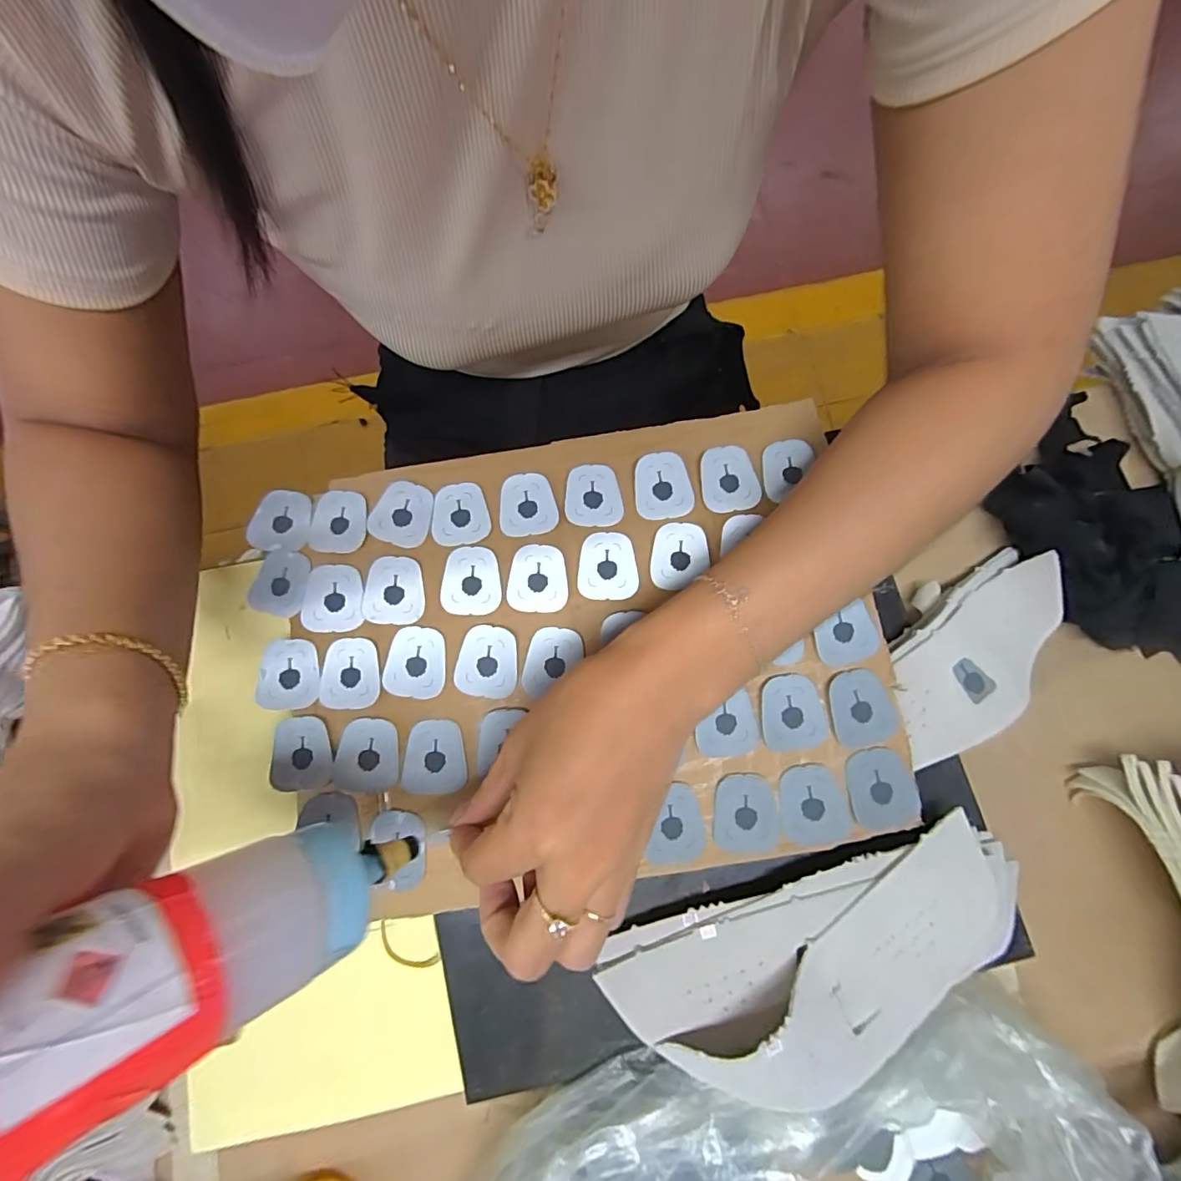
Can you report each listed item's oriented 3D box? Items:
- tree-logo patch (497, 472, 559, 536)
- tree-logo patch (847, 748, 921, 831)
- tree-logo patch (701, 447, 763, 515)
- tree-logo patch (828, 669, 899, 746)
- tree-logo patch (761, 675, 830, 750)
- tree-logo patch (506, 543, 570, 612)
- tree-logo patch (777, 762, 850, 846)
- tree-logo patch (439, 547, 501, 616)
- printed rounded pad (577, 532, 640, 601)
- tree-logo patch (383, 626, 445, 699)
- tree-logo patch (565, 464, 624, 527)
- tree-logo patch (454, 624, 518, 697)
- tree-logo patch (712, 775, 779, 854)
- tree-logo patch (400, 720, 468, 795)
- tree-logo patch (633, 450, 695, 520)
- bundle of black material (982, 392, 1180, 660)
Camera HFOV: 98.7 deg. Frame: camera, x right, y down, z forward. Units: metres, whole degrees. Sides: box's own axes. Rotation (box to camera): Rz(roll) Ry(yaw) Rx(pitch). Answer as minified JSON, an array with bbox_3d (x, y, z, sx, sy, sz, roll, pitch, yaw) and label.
[{"bbox_3d":[-0.037,-0.051,0.298,0.033,0.004,0.037,-5,79,0],"label":"tree-logo patch"},{"bbox_3d":[0.151,0.103,0.261,0.035,0.004,0.040,-10,79,-1],"label":"tree-logo patch"},{"bbox_3d":[0.081,-0.066,0.295,0.032,0.004,0.039,-6,79,0],"label":"tree-logo patch"},{"bbox_3d":[0.144,0.062,0.268,0.032,0.004,0.039,-7,79,0],"label":"tree-logo patch"},{"bbox_3d":[0.108,0.065,0.269,0.032,0.004,0.038,-5,79,0],"label":"tree-logo patch"},{"bbox_3d":[-0.031,-0.007,0.288,0.033,0.004,0.038,-5,79,0],"label":"tree-logo patch"},{"bbox_3d":[0.115,0.111,0.261,0.032,0.004,0.038,-6,79,0],"label":"tree-logo patch"},{"bbox_3d":[-0.068,-0.006,0.289,0.033,0.004,0.038,-2,79,1],"label":"tree-logo patch"},{"bbox_3d":[0.009,-0.014,0.288,0.033,0.004,0.038,-4,79,0],"label":"printed rounded pad"},{"bbox_3d":[-0.097,0.040,0.282,0.032,0.004,0.038,7,79,2],"label":"tree-logo patch"},{"bbox_3d":[0.001,-0.056,0.297,0.033,0.004,0.037,-4,79,0],"label":"tree-logo patch"},{"bbox_3d":[-0.057,0.039,0.280,0.033,0.005,0.038,8,79,3],"label":"tree-logo patch"},{"bbox_3d":[0.081,0.116,0.264,0.032,0.004,0.038,3,81,5],"label":"tree-logo patch"},{"bbox_3d":[-0.084,0.090,0.273,0.034,0.004,0.037,-3,79,0],"label":"tree-logo patch"},{"bbox_3d":[0.042,-0.061,0.295,0.033,0.006,0.037,-7,79,0],"label":"tree-logo patch"},{"bbox_3d":[0.312,-0.024,0.305,0.091,0.045,0.164,-26,80,-4],"label":"bundle of black material"}]

